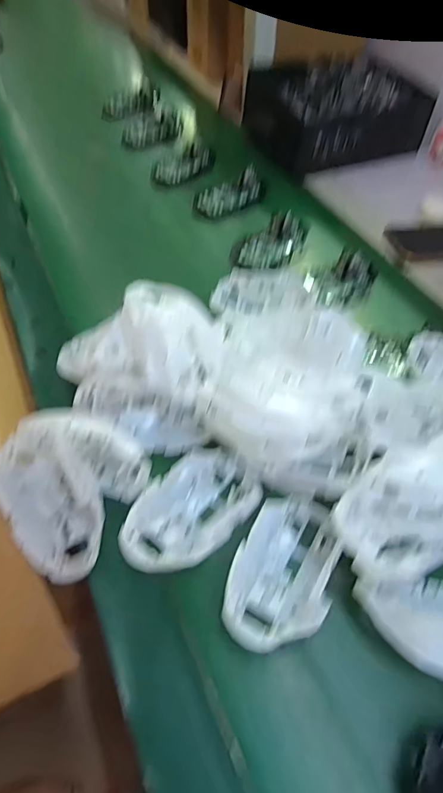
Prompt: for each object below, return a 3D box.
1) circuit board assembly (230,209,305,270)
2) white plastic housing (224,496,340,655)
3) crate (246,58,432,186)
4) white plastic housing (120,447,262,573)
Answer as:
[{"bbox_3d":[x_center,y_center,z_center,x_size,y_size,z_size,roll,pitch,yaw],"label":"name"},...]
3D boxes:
[{"bbox_3d":[0.063,-0.194,0.571,0.067,0.026,0.099,38,62,26],"label":"circuit board assembly"},{"bbox_3d":[0.046,0.127,0.333,0.065,0.047,0.117,16,54,13],"label":"white plastic housing"},{"bbox_3d":[0.178,-0.451,0.726,0.255,0.087,0.190,-17,54,-12],"label":"crate"},{"bbox_3d":[-0.026,0.089,0.354,0.110,0.034,0.066,-38,60,-25],"label":"white plastic housing"}]

